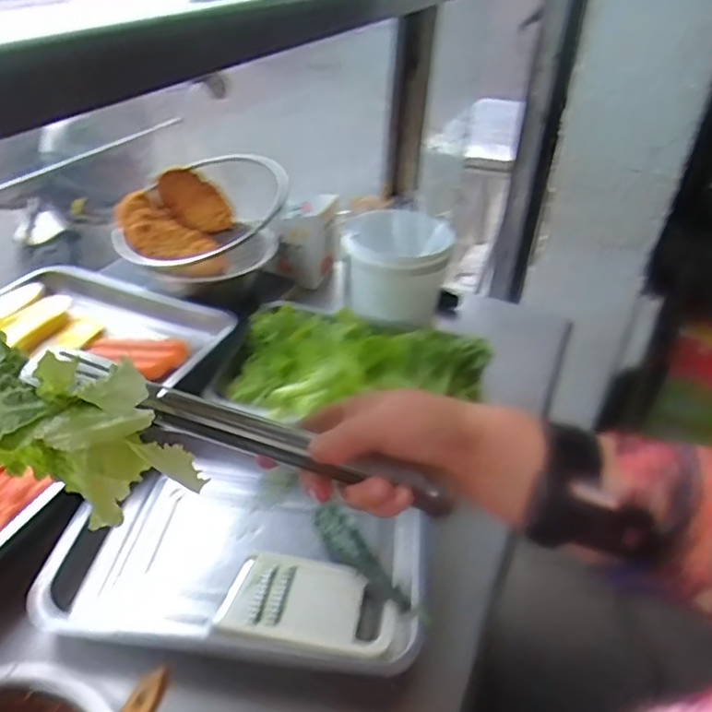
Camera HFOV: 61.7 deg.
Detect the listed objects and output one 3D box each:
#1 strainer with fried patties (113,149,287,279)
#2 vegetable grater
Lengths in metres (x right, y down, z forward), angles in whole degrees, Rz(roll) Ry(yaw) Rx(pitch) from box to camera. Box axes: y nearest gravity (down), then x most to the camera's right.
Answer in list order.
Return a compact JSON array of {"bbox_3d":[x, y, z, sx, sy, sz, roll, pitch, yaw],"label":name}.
[{"bbox_3d":[-0.238,-0.225,0.908,0.241,0.125,0.223,-10,37,-16],"label":"strainer with fried patties"},{"bbox_3d":[-0.041,0.237,0.570,0.158,0.016,0.089,8,36,8],"label":"vegetable grater"}]

